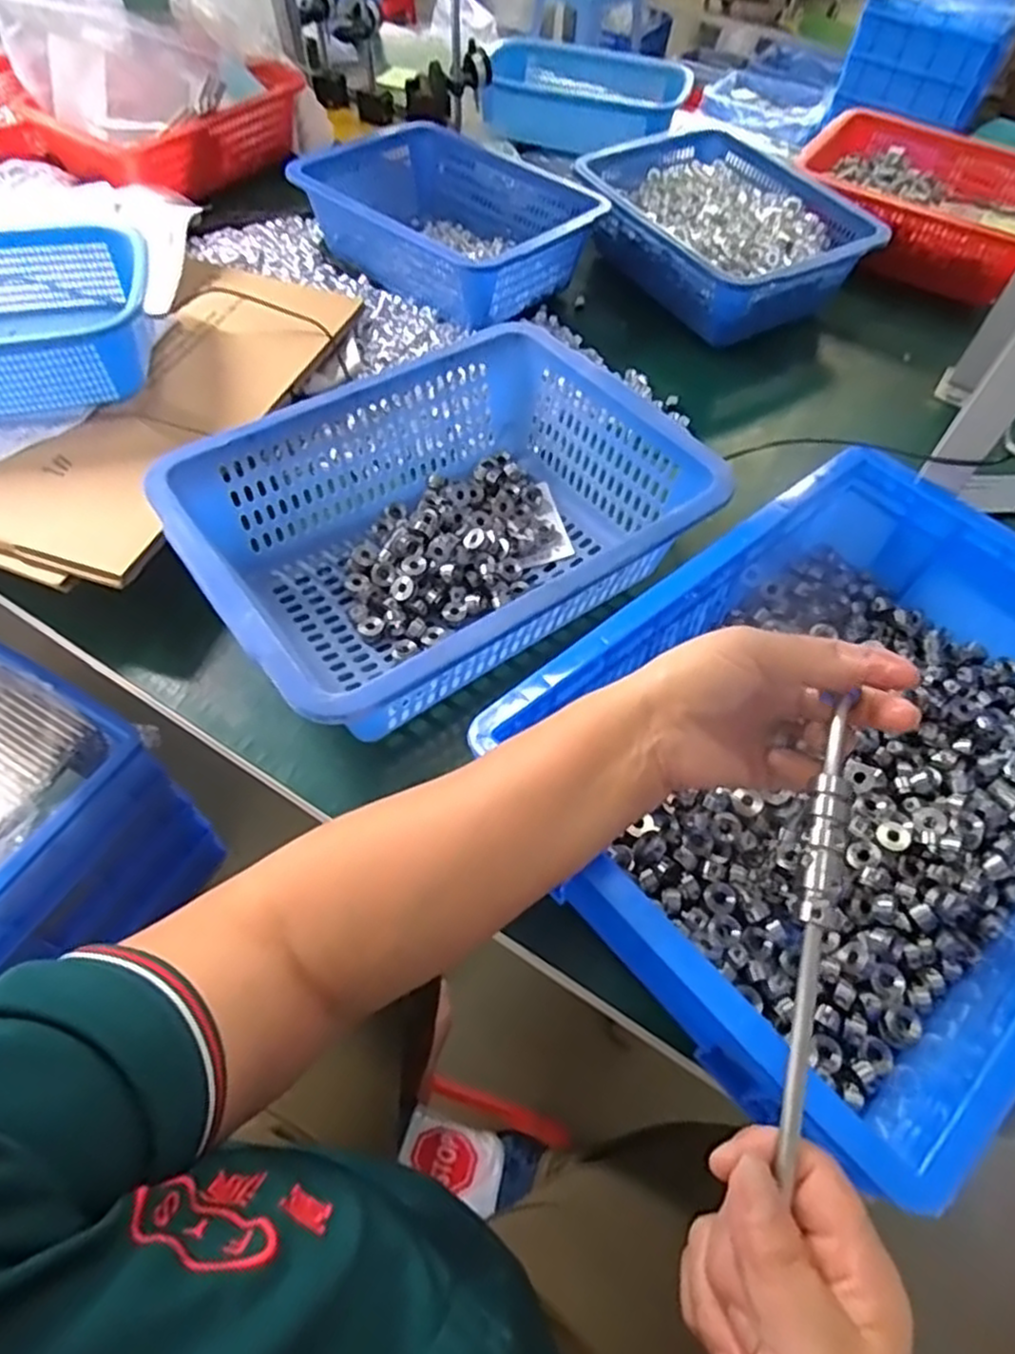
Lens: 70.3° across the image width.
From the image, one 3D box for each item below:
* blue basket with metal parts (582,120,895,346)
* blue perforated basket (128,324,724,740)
[{"bbox_3d":[0.250,-0.524,0.852,0.235,0.089,0.308,-27,63,-18],"label":"blue basket with metal parts"},{"bbox_3d":[-0.048,-0.114,0.564,0.350,0.118,0.260,-31,64,-20],"label":"blue perforated basket"}]

